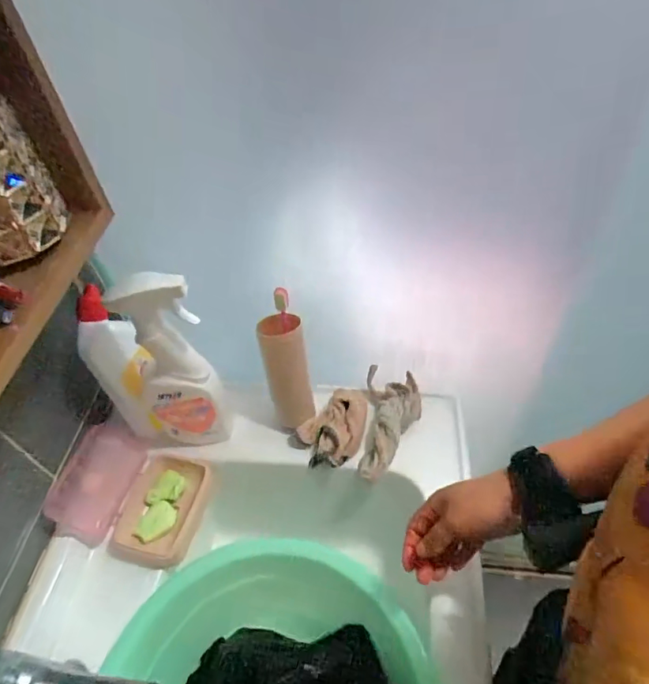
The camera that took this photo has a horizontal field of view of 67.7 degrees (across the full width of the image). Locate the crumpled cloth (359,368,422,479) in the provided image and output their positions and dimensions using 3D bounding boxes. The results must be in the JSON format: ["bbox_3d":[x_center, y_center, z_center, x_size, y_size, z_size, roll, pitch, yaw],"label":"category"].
[{"bbox_3d":[0.090,0.108,0.647,0.075,0.034,0.159,4,51,8],"label":"crumpled cloth"}]

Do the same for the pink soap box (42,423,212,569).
[{"bbox_3d":[-0.226,0.183,0.590,0.153,0.082,0.141,8,51,12],"label":"pink soap box"}]

